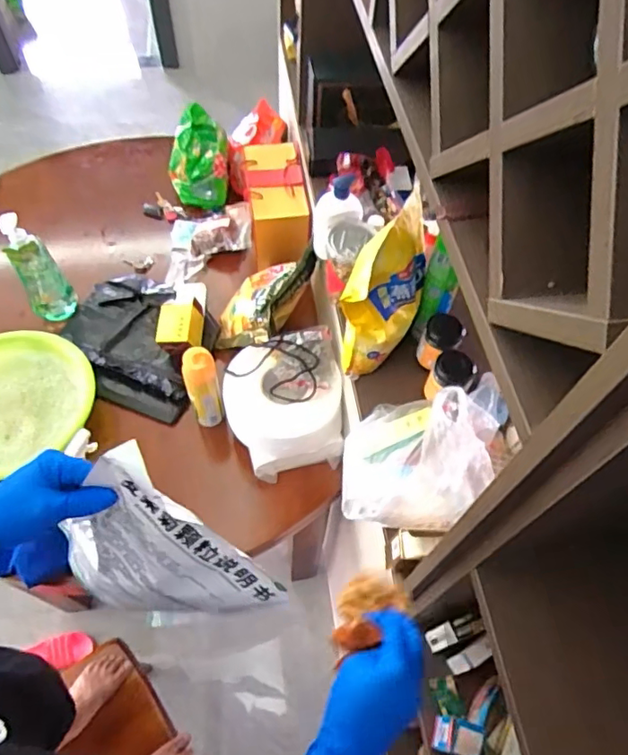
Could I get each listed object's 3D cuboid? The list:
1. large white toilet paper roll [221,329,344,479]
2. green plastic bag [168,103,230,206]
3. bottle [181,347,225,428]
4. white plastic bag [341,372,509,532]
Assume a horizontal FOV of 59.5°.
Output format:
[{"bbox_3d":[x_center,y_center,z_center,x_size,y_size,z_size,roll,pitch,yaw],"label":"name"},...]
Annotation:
[{"bbox_3d":[-0.062,0.046,1.119,0.232,0.193,0.238,1,58,-2],"label":"large white toilet paper roll"},{"bbox_3d":[-0.326,-0.608,1.545,0.168,0.184,0.193,-9,59,-7],"label":"green plastic bag"},{"bbox_3d":[-0.225,0.024,1.119,0.062,0.221,0.058,1,58,-2],"label":"bottle"},{"bbox_3d":[0.155,0.106,0.825,0.204,0.142,0.223,17,59,8],"label":"white plastic bag"}]

